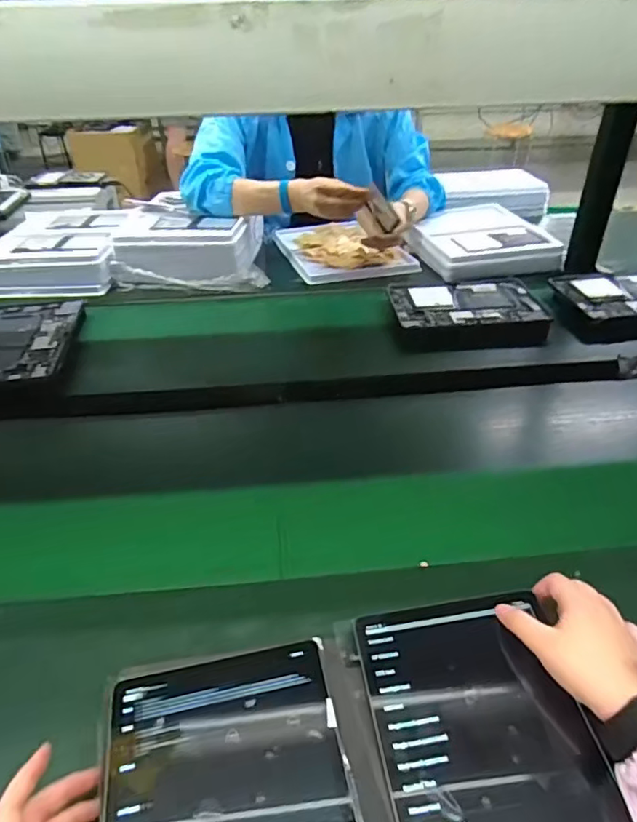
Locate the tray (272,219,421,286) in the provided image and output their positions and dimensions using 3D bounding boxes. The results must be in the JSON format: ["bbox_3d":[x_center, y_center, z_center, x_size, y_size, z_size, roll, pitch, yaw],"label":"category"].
[{"bbox_3d":[0.054,-0.370,1.227,0.255,0.031,0.323,-11,39,-12],"label":"tray"}]

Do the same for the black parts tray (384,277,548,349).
[{"bbox_3d":[0.263,-0.178,0.991,0.262,0.039,0.189,-1,38,0],"label":"black parts tray"}]

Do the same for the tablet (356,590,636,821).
[{"bbox_3d":[0.127,0.254,0.392,0.155,0.014,0.255,-6,40,-5],"label":"tablet"}]

